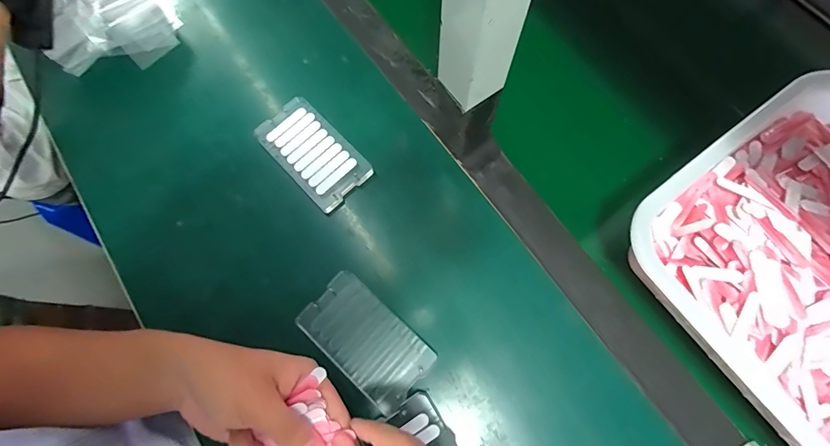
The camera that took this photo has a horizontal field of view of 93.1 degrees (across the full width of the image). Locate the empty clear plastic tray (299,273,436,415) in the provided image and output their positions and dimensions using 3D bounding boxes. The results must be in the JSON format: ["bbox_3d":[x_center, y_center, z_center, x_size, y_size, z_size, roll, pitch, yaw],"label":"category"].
[{"bbox_3d":[-0.045,0.107,0.363,0.118,0.013,0.068,41,79,12],"label":"empty clear plastic tray"}]

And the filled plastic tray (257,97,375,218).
[{"bbox_3d":[-0.107,-0.074,0.413,0.067,0.012,0.121,-42,77,-10],"label":"filled plastic tray"}]

